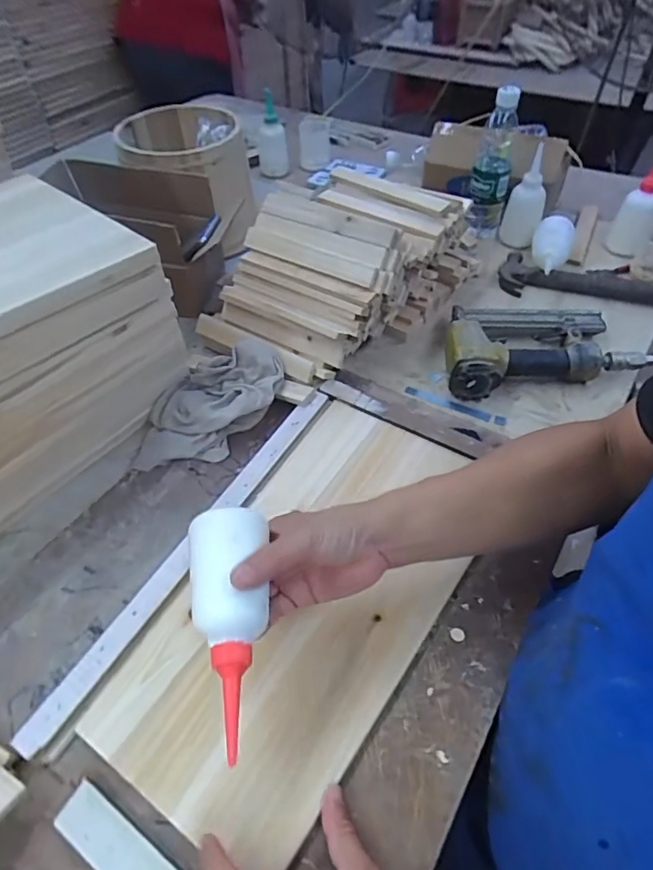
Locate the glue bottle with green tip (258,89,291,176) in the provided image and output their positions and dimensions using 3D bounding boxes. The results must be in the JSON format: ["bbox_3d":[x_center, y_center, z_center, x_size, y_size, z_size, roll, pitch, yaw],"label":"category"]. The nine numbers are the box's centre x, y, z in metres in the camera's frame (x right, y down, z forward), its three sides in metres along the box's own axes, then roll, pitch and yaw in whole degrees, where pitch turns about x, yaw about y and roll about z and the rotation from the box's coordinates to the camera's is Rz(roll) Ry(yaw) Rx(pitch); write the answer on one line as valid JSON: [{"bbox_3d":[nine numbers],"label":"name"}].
[{"bbox_3d":[-0.118,-0.615,1.071,0.069,0.142,0.067,-8,50,-3],"label":"glue bottle with green tip"}]

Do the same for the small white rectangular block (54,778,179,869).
[{"bbox_3d":[-0.142,0.295,0.359,0.116,0.017,0.031,26,56,23],"label":"small white rectangular block"}]

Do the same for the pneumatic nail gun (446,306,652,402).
[{"bbox_3d":[0.287,-0.127,0.684,0.252,0.052,0.155,-2,50,2],"label":"pneumatic nail gun"}]

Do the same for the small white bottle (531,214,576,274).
[{"bbox_3d":[0.363,-0.302,0.828,0.062,0.050,0.140,15,52,16],"label":"small white bottle"}]

